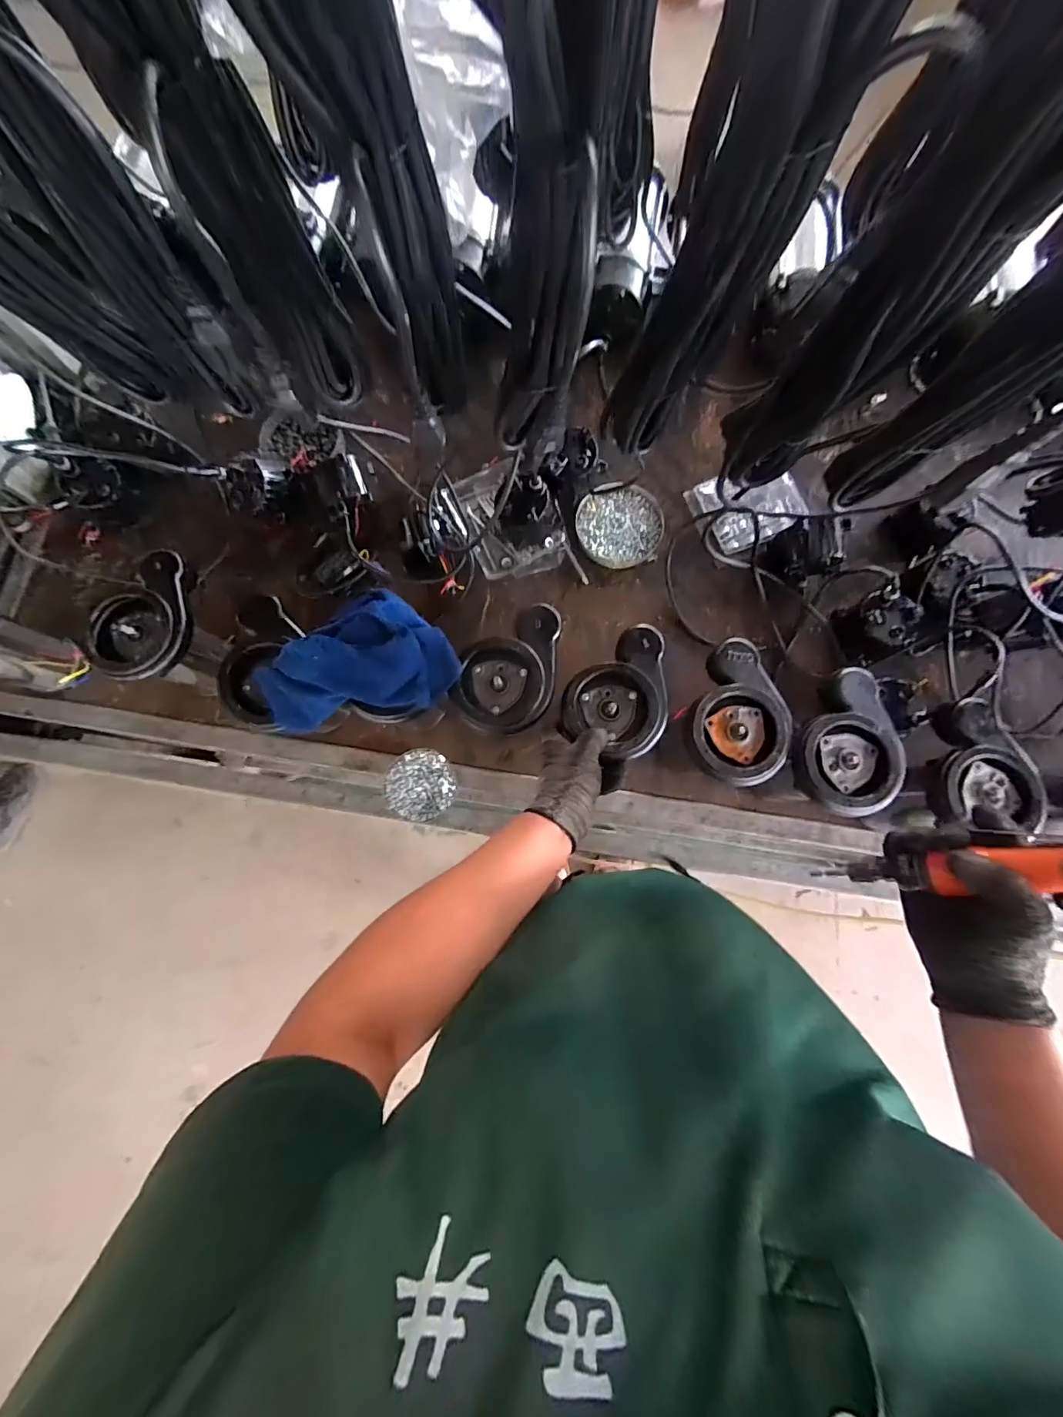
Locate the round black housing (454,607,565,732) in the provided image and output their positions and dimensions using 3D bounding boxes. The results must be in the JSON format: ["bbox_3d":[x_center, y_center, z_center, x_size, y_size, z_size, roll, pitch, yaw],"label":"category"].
[{"bbox_3d":[-0.026,-0.051,0.596,0.108,0.034,0.159,10,79,2],"label":"round black housing"}]

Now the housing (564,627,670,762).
[{"bbox_3d":[0.100,-0.024,0.588,0.118,0.032,0.153,4,79,1],"label":"housing"}]

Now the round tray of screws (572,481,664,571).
[{"bbox_3d":[0.149,-0.305,0.808,0.147,0.014,0.138,0,79,0],"label":"round tray of screws"}]

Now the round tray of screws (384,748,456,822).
[{"bbox_3d":[-0.164,0.113,0.722,0.099,0.021,0.102,0,79,0],"label":"round tray of screws"}]

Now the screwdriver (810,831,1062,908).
[{"bbox_3d":[0.382,0.137,0.400,0.036,0.266,0.044,1,75,-43],"label":"screwdriver"}]

